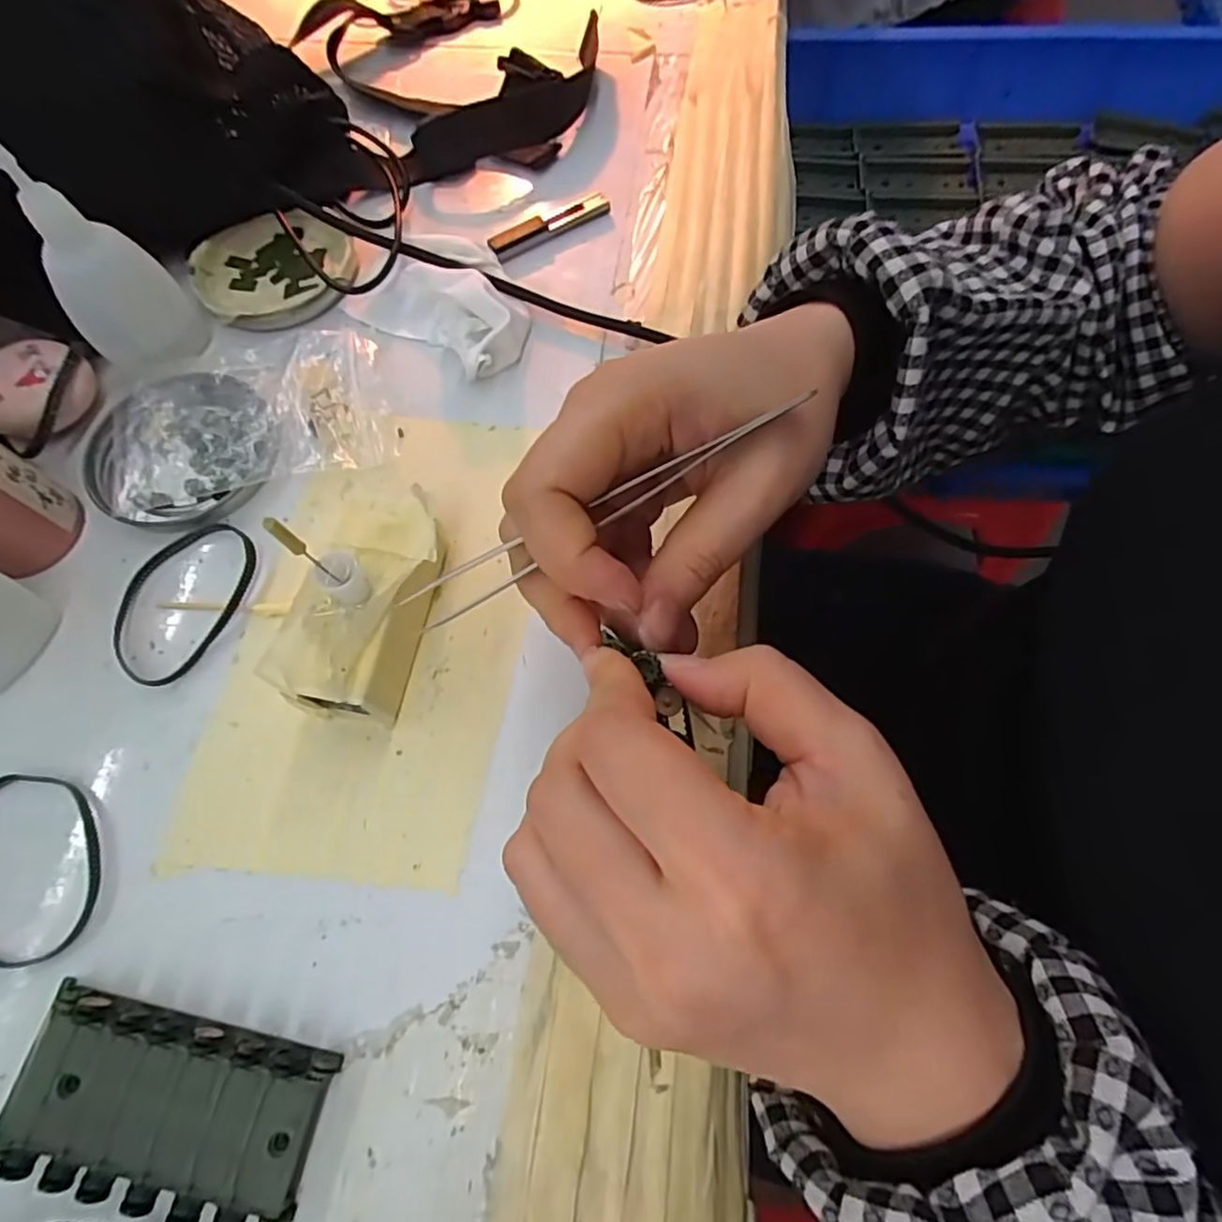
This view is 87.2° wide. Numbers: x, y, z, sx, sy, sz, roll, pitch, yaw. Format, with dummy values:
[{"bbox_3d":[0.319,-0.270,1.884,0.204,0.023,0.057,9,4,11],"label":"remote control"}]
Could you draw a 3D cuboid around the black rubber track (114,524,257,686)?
[{"bbox_3d":[-0.174,-0.005,0.260,0.047,0.004,0.070,27,71,11],"label":"black rubber track"}]

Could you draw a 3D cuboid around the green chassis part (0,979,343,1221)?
[{"bbox_3d":[-0.131,0.146,0.190,0.089,0.016,0.043,12,68,6],"label":"green chassis part"}]

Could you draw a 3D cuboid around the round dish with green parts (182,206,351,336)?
[{"bbox_3d":[-0.172,-0.174,0.328,0.081,0.014,0.072,-12,68,-4],"label":"round dish with green parts"}]

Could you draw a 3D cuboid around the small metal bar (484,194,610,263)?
[{"bbox_3d":[-0.032,-0.201,0.335,0.069,0.010,0.012,-32,71,-11],"label":"small metal bar"}]

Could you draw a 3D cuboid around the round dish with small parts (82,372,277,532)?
[{"bbox_3d":[-0.190,-0.072,0.281,0.078,0.010,0.081,0,68,1],"label":"round dish with small parts"}]

